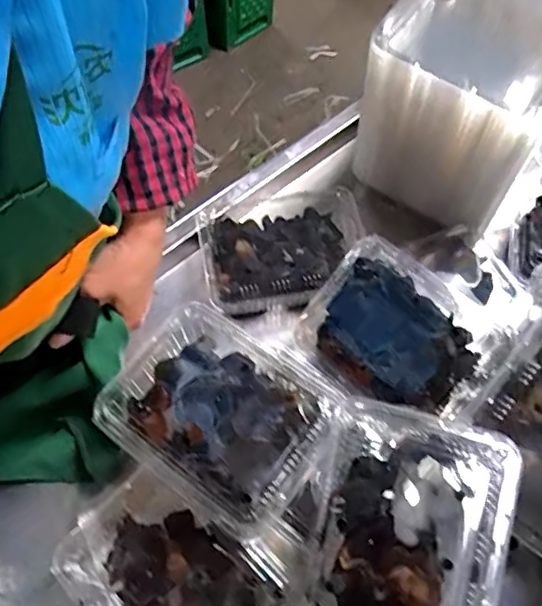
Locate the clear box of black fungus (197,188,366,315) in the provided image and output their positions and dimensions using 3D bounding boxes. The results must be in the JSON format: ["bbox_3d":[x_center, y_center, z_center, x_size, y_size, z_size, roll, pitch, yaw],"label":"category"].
[{"bbox_3d":[0.015,-0.060,0.637,0.174,0.049,0.133,-9,61,-6],"label":"clear box of black fungus"}]

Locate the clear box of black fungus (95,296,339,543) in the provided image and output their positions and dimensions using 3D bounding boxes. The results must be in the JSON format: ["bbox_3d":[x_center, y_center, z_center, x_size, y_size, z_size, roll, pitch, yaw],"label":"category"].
[{"bbox_3d":[-0.045,0.094,0.500,0.178,0.053,0.140,34,65,17],"label":"clear box of black fungus"}]

